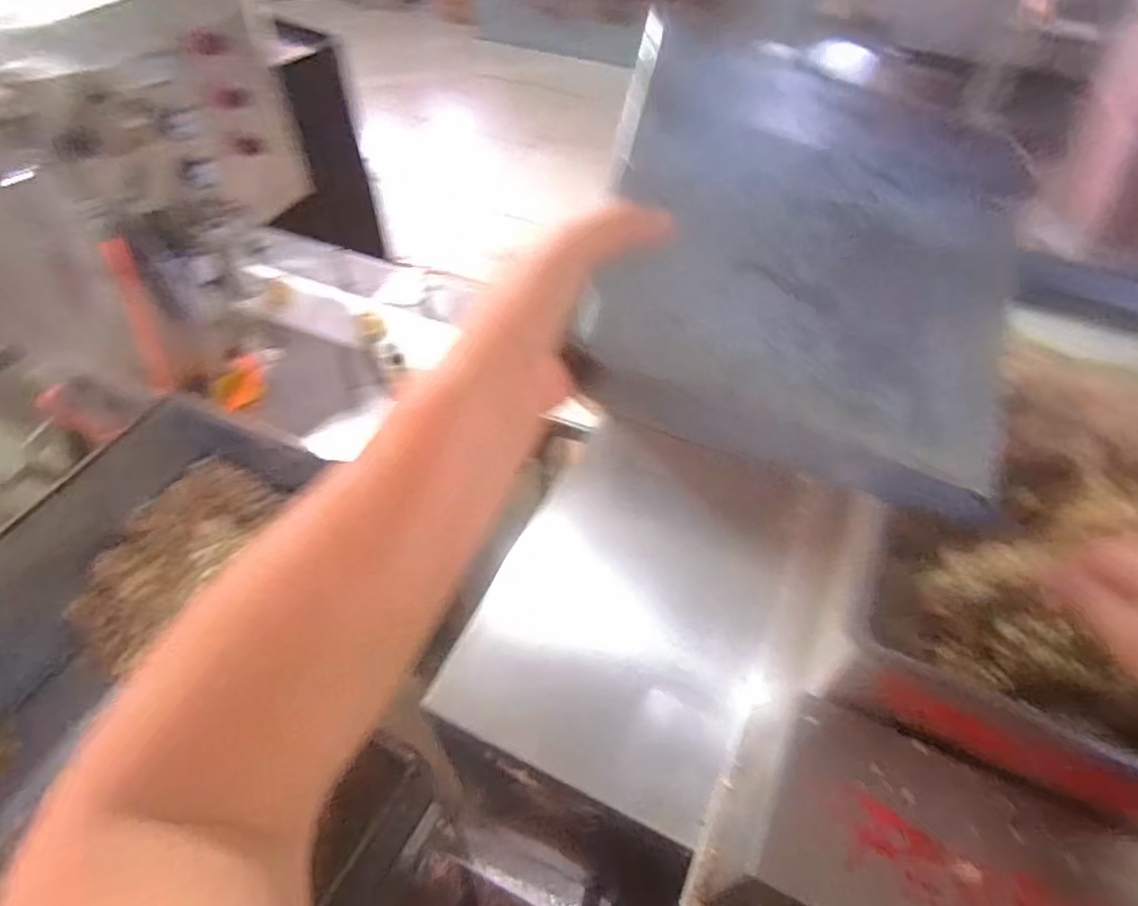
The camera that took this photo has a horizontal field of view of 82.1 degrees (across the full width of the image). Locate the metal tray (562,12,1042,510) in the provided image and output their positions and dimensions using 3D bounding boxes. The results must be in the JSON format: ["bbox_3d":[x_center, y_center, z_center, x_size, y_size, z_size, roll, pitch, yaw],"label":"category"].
[{"bbox_3d":[0.147,-0.123,0.395,0.247,0.029,0.273,14,78,-3],"label":"metal tray"}]

